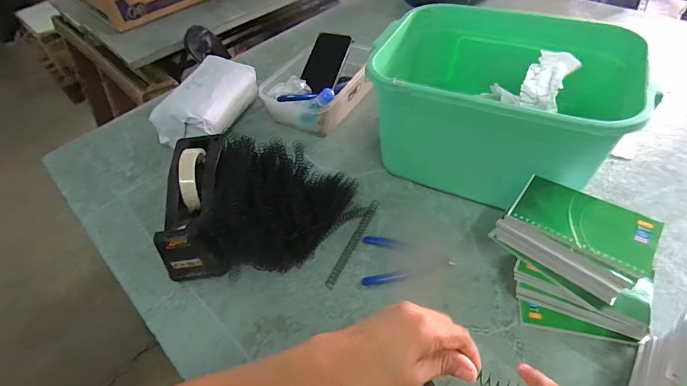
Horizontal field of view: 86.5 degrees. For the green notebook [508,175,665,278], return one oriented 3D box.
[{"bbox_3d":[0.260,0.029,0.395,0.132,0.006,0.082,29,54,30],"label":"green notebook"}]

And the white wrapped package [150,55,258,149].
[{"bbox_3d":[-0.268,-0.180,0.714,0.124,0.068,0.201,16,52,19],"label":"white wrapped package"}]

